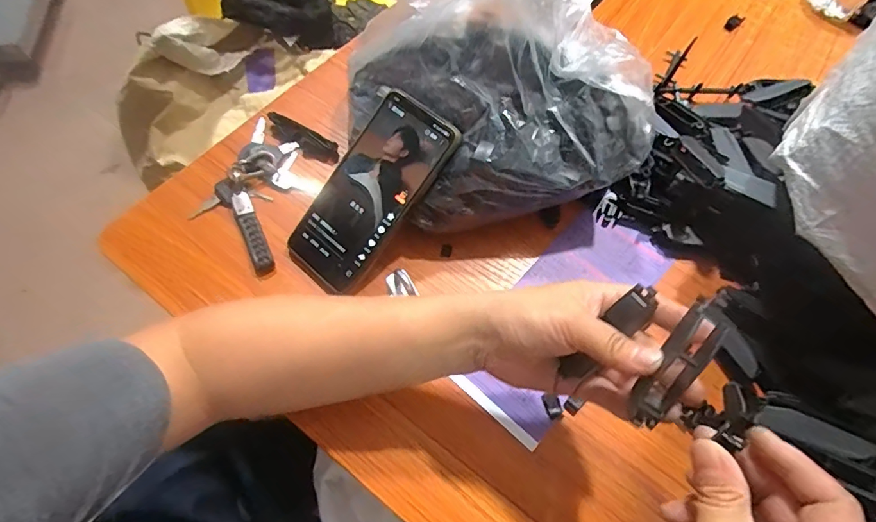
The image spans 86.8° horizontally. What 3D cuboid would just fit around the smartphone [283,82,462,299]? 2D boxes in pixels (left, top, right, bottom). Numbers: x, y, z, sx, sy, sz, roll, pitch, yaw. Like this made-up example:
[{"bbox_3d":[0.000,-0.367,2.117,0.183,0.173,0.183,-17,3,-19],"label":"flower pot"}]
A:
[{"bbox_3d":[-0.059,-0.057,0.393,0.078,0.011,0.170,40,97,18],"label":"smartphone"}]

